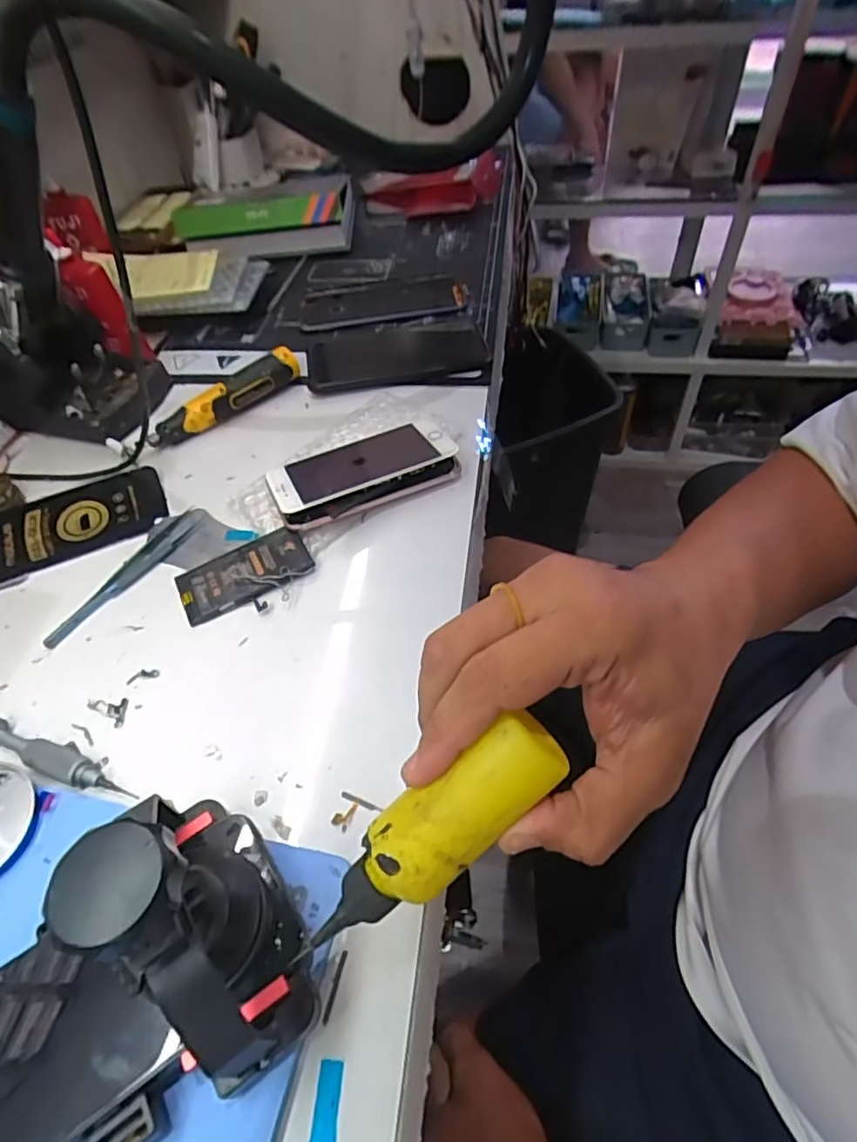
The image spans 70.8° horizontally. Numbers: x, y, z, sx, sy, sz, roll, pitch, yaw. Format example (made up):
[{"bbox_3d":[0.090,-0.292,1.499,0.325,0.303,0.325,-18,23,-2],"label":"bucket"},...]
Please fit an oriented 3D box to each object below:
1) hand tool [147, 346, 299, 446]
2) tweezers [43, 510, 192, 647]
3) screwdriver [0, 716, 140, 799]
[{"bbox_3d":[-0.175,-0.151,0.522,0.142,0.029,0.027,-38,57,-25],"label":"hand tool"},{"bbox_3d":[-0.207,0.002,0.418,0.024,0.004,0.130,18,53,18],"label":"tweezers"},{"bbox_3d":[-0.206,0.103,0.332,0.105,0.013,0.019,14,52,15],"label":"screwdriver"}]

